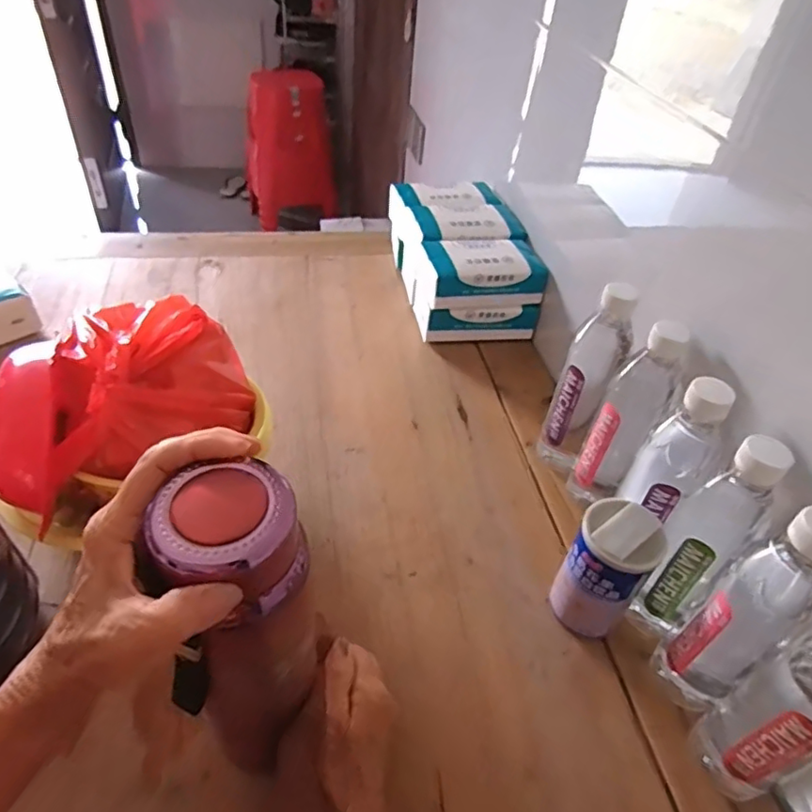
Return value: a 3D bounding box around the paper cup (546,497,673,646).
[{"bbox_3d":[0.167,0.144,0.512,0.063,0.128,0.059,3,43,-3],"label":"paper cup"}]

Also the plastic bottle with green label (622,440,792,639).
[{"bbox_3d":[0.226,0.115,0.469,0.054,0.214,0.050,35,50,28],"label":"plastic bottle with green label"}]

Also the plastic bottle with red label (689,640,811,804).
[{"bbox_3d":[0.256,0.197,0.390,0.056,0.224,0.057,-16,47,-22],"label":"plastic bottle with red label"}]

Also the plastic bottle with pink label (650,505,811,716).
[{"bbox_3d":[0.237,0.158,0.429,0.051,0.227,0.057,-24,50,-28],"label":"plastic bottle with pink label"}]

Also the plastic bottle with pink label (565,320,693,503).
[{"bbox_3d":[0.207,0.021,0.571,0.055,0.220,0.052,29,47,23],"label":"plastic bottle with pink label"}]

